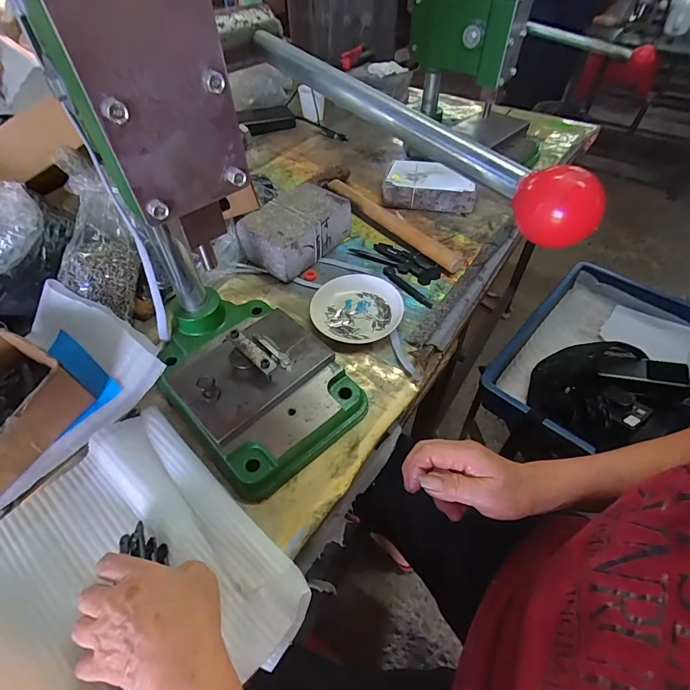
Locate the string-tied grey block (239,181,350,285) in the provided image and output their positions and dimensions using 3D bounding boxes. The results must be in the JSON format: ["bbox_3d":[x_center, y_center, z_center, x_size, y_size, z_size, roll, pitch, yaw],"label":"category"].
[{"bbox_3d":[-0.072,-0.175,0.612,0.099,0.063,0.147,35,59,25],"label":"string-tied grey block"}]

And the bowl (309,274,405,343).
[{"bbox_3d":[0.016,-0.048,0.539,0.119,0.023,0.103,-7,51,-5],"label":"bowl"}]

